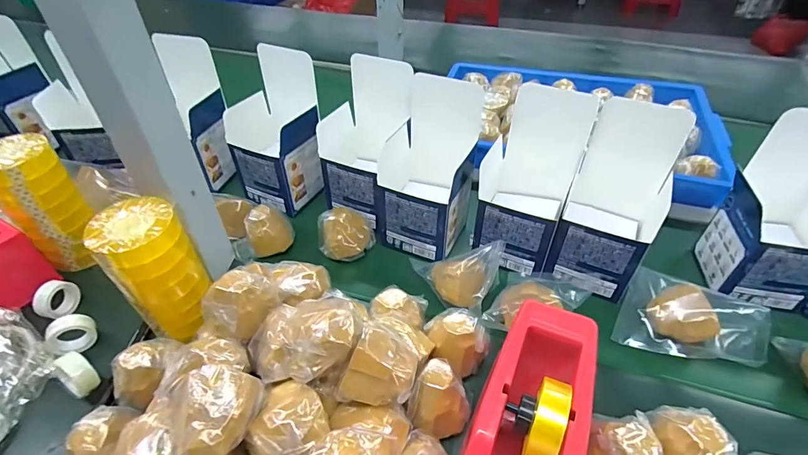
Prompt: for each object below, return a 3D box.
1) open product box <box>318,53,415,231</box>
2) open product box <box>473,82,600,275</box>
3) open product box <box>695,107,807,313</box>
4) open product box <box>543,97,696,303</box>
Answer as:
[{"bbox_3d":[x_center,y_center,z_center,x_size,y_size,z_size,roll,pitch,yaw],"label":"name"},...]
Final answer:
[{"bbox_3d":[-0.055,-0.104,0.507,0.101,0.169,0.090,25,49,25],"label":"open product box"},{"bbox_3d":[0.132,-0.046,0.452,0.102,0.173,0.087,18,46,19],"label":"open product box"},{"bbox_3d":[0.384,-0.009,0.425,0.094,0.194,0.092,9,44,11],"label":"open product box"},{"bbox_3d":[0.214,-0.026,0.433,0.082,0.175,0.091,20,47,21],"label":"open product box"}]

